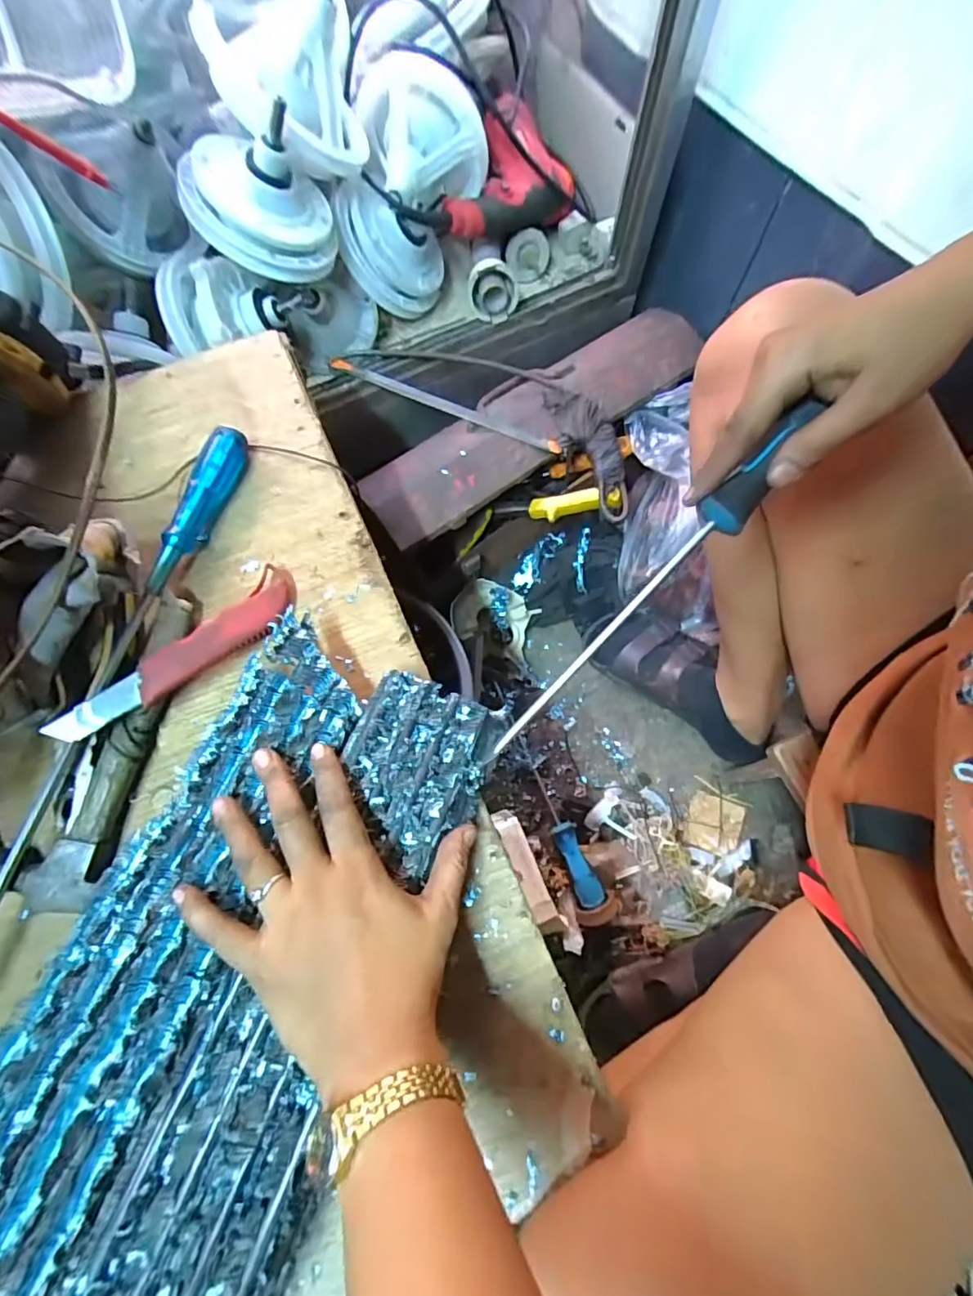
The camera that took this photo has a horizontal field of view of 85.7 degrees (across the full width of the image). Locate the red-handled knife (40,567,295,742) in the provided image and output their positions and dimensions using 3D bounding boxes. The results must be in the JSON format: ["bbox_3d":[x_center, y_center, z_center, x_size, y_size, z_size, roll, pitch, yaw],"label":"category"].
[{"bbox_3d":[-0.199,0.006,0.353,0.033,0.019,0.169,42,71,14],"label":"red-handled knife"}]

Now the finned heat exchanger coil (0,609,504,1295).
[{"bbox_3d":[-0.169,0.250,0.247,0.164,0.041,0.557,20,68,6],"label":"finned heat exchanger coil"}]

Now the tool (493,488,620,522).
[{"bbox_3d":[0.082,-0.166,0.610,0.143,0.027,0.022,-3,66,18],"label":"tool"}]

